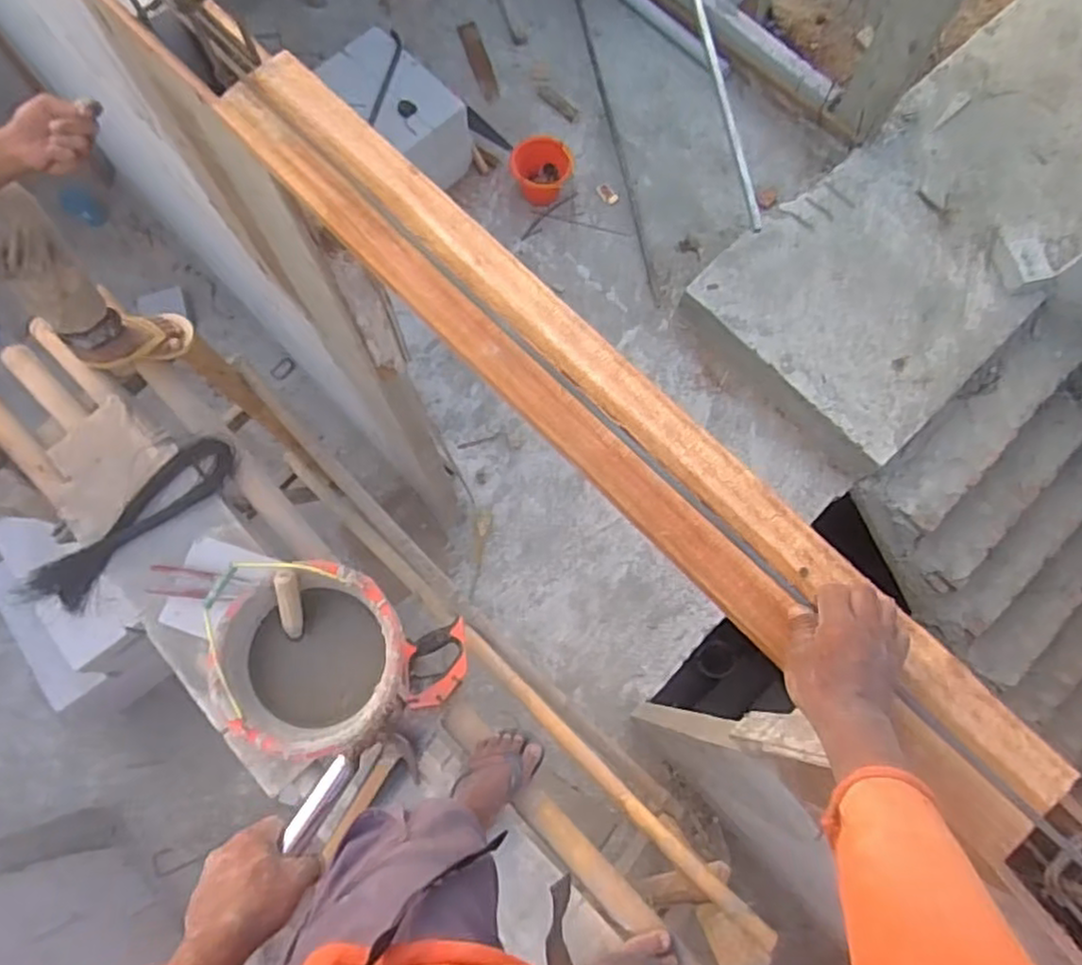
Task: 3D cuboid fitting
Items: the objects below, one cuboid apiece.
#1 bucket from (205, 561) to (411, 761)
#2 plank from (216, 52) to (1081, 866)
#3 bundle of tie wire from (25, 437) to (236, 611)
[{"bbox_3d":[-0.371,0.284,1.155,0.291,0.191,0.297,0,74,-1],"label":"bucket"},{"bbox_3d":[0.048,-0.081,0.671,0.124,0.026,1.020,-44,79,-9],"label":"plank"},{"bbox_3d":[-0.765,0.069,1.308,0.428,0.034,0.106,-41,79,-11],"label":"bundle of tie wire"}]

